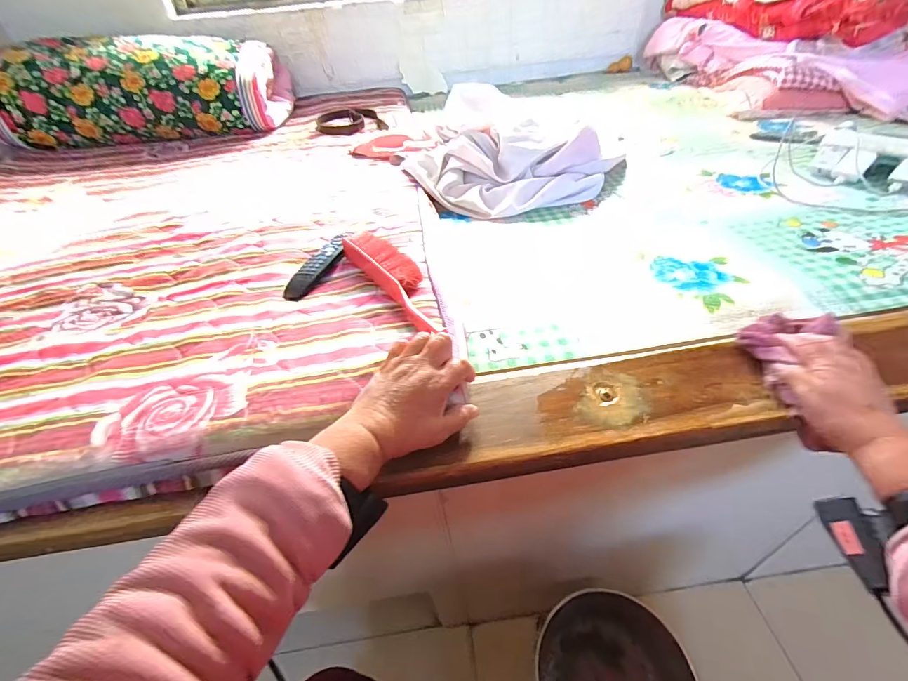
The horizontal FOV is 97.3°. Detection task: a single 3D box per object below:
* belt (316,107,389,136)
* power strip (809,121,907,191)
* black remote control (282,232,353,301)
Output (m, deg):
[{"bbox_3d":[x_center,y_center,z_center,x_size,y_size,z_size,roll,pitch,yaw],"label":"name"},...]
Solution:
[{"bbox_3d":[-0.374,-0.773,1.415,0.204,0.038,0.288,-20,45,-15],"label":"belt"},{"bbox_3d":[0.862,-0.367,0.804,0.095,0.065,0.235,-29,48,-23],"label":"power strip"},{"bbox_3d":[-0.227,-0.131,0.674,0.043,0.018,0.177,10,45,16],"label":"black remote control"}]

